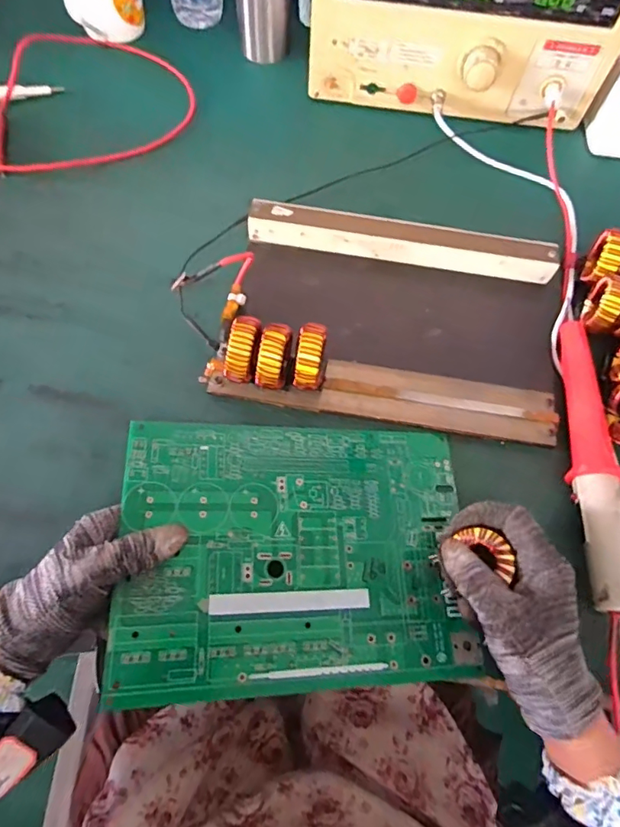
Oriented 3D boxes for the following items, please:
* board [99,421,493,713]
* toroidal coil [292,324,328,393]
[{"bbox_3d":[-0.005,0.095,0.345,0.246,0.005,0.178,3,66,-14],"label":"board"},{"bbox_3d":[0.001,-0.038,0.389,0.024,0.054,0.048,9,67,1],"label":"toroidal coil"}]

